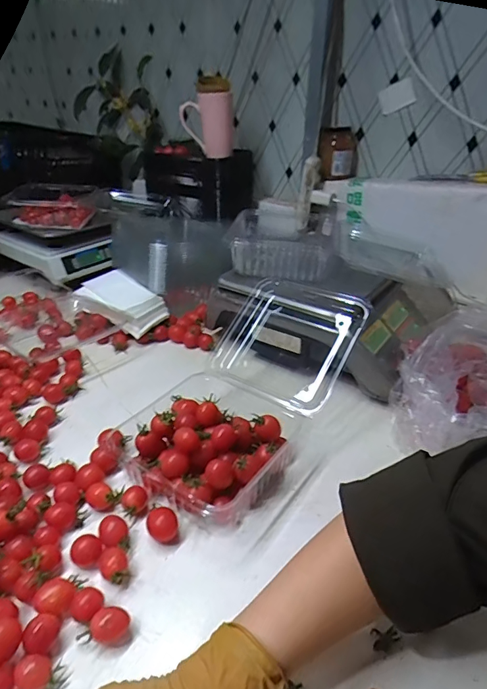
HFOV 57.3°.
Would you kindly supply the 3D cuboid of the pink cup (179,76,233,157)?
[{"bbox_3d":[-0.077,-0.485,0.950,0.112,0.147,0.076,-1,31,-6],"label":"pink cup"}]

